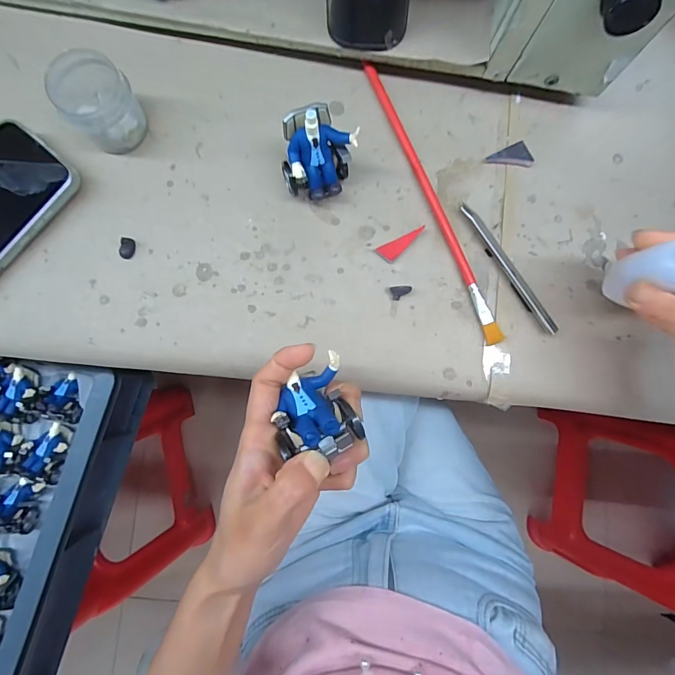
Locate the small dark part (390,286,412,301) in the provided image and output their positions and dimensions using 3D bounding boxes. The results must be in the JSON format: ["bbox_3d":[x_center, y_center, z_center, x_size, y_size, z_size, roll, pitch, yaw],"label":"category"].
[{"bbox_3d":[0.051,-0.035,0.308,0.016,0.006,0.011,-3,85,-2],"label":"small dark part"}]

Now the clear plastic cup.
[{"bbox_3d":[-0.178,-0.176,0.294,0.051,0.054,0.044,-42,87,-5],"label":"clear plastic cup"}]

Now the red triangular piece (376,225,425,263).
[{"bbox_3d":[0.053,-0.074,0.312,0.040,0.008,0.013,-28,86,-4],"label":"red triangular piece"}]

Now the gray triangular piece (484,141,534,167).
[{"bbox_3d":[0.144,-0.147,0.323,0.036,0.007,0.021,-23,86,-4],"label":"gray triangular piece"}]

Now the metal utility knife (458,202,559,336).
[{"bbox_3d":[0.136,-0.056,0.310,0.009,0.011,0.122,-31,86,-4],"label":"metal utility knife"}]

